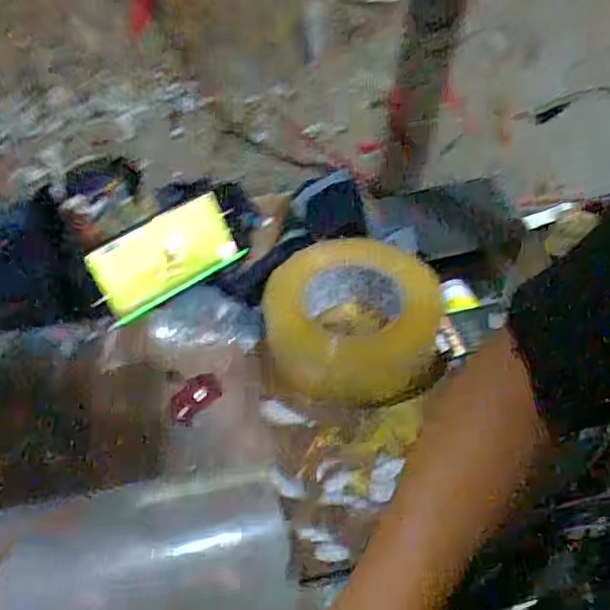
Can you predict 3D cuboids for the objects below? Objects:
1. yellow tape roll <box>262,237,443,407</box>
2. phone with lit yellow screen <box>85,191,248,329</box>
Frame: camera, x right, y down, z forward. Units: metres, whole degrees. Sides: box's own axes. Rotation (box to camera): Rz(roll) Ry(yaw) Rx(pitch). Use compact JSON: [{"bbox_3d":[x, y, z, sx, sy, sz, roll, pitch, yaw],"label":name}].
[{"bbox_3d":[0.041,0.005,0.565,0.147,0.050,0.155,-2,48,2],"label":"yellow tape roll"},{"bbox_3d":[-0.125,-0.045,0.592,0.130,0.074,0.011,-30,31,-21],"label":"phone with lit yellow screen"}]

